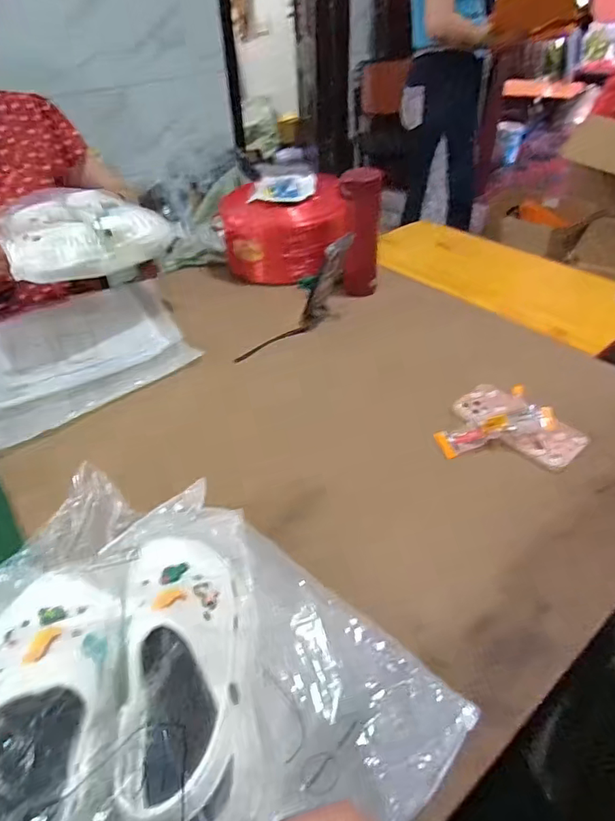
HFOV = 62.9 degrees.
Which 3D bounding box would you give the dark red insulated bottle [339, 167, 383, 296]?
[{"bbox_3d":[0.092,-0.319,0.914,0.072,0.216,0.068,-1,20,1],"label":"dark red insulated bottle"}]

